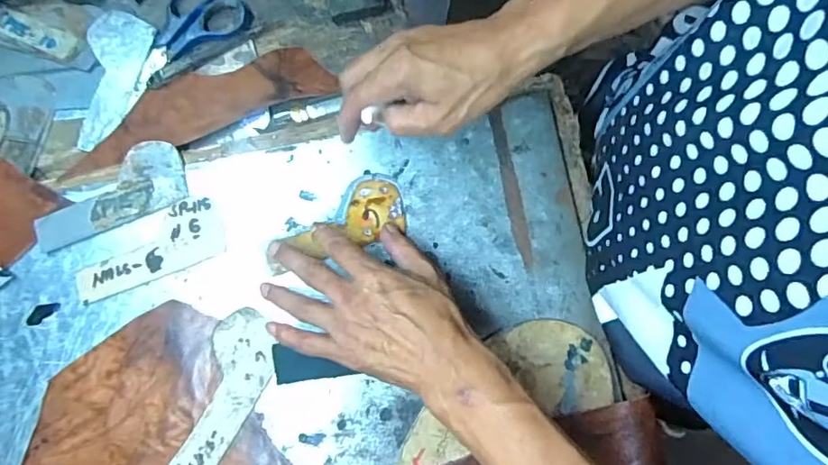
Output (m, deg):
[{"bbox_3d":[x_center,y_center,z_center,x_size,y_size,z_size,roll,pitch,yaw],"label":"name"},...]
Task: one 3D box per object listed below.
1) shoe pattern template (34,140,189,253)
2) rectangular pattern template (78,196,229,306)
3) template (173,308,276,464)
[{"bbox_3d":[-0.255,-0.033,0.452,0.126,0.004,0.056,-23,86,-5],"label":"shoe pattern template"},{"bbox_3d":[-0.219,0.013,0.446,0.121,0.004,0.051,-22,81,-5],"label":"rectangular pattern template"},{"bbox_3d":[-0.172,0.158,0.421,0.056,0.004,0.205,30,80,4],"label":"template"}]

